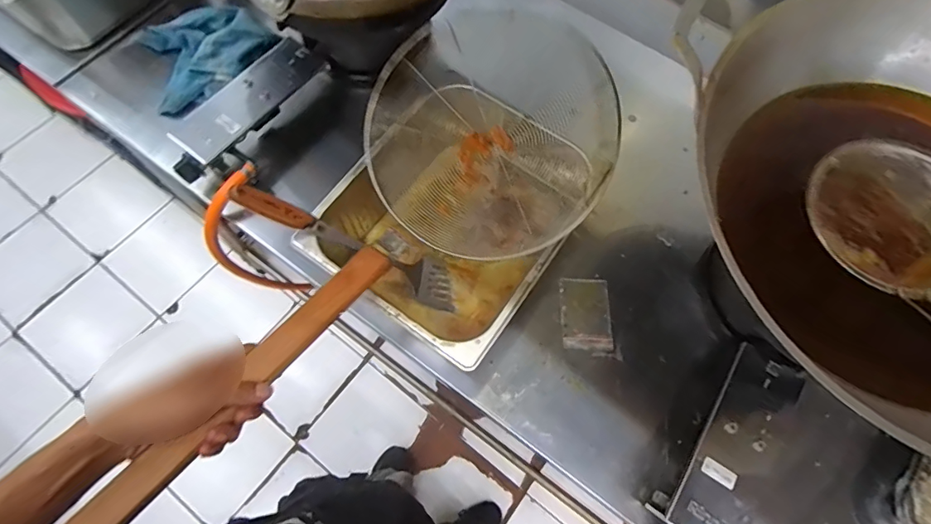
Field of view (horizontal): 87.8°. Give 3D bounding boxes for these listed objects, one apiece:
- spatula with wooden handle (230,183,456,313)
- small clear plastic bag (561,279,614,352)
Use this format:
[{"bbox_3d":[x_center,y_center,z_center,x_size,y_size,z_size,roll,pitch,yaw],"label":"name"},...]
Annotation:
[{"bbox_3d":[-0.133,-0.021,0.596,0.299,0.036,0.066,29,64,-35],"label":"spatula with wooden handle"},{"bbox_3d":[0.172,0.074,0.688,0.067,0.008,0.100,2,69,-1],"label":"small clear plastic bag"}]

